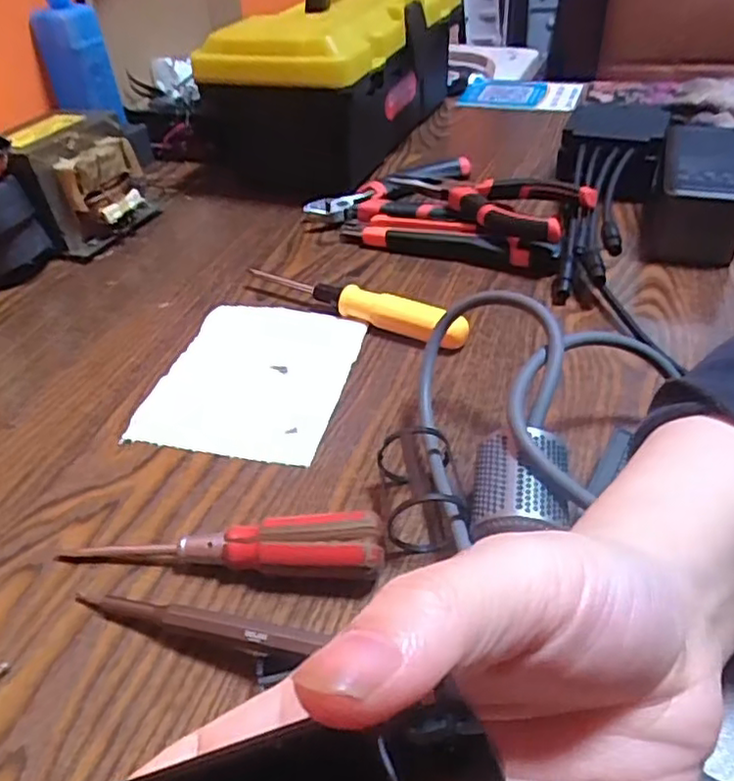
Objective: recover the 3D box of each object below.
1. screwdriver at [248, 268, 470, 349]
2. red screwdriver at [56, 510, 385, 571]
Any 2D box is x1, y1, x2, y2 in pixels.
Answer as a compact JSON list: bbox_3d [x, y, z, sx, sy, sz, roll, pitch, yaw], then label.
[{"bbox_3d":[-0.009,-0.057,0.415,0.154,0.021,0.017,19,45,26],"label":"screwdriver"},{"bbox_3d":[-0.062,0.066,0.270,0.136,0.024,0.021,-1,39,4],"label":"red screwdriver"}]

